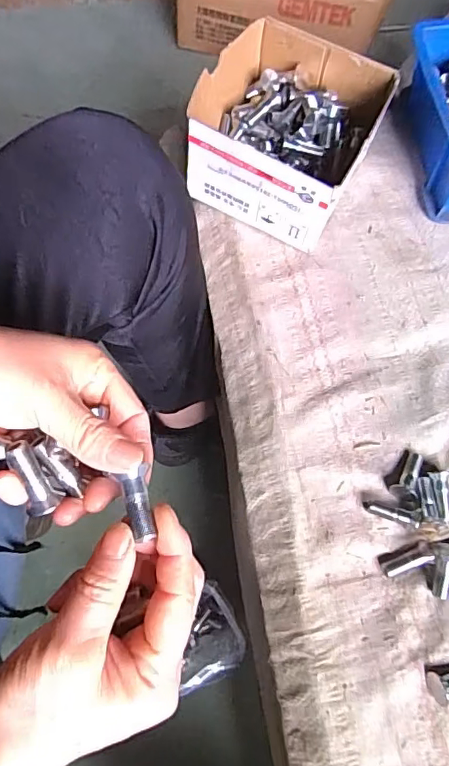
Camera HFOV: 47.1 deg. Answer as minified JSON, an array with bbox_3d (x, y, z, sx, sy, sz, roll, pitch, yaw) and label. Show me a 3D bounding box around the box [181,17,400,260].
[{"bbox_3d":[0.051,-0.217,0.451,0.141,0.081,0.150,26,70,7],"label":"box"}]

